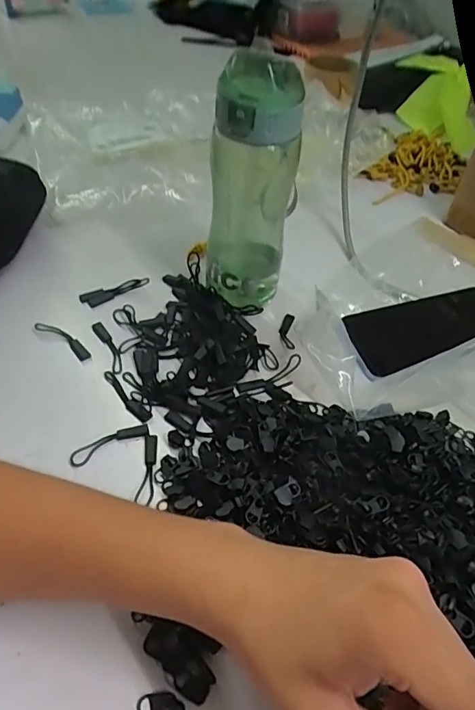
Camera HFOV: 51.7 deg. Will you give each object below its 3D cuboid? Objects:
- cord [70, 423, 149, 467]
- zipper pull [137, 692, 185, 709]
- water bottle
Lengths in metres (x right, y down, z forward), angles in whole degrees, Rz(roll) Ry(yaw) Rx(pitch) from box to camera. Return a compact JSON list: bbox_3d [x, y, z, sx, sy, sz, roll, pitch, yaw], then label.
[{"bbox_3d":[-0.095,0.066,0.365,0.059,0.006,0.011,-21,53,-21],"label":"cord"},{"bbox_3d":[-0.040,0.187,0.260,0.025,0.004,0.013,7,48,3],"label":"zipper pull"},{"bbox_3d":[0.010,-0.136,0.416,0.072,0.198,0.074,6,48,2],"label":"water bottle"}]

